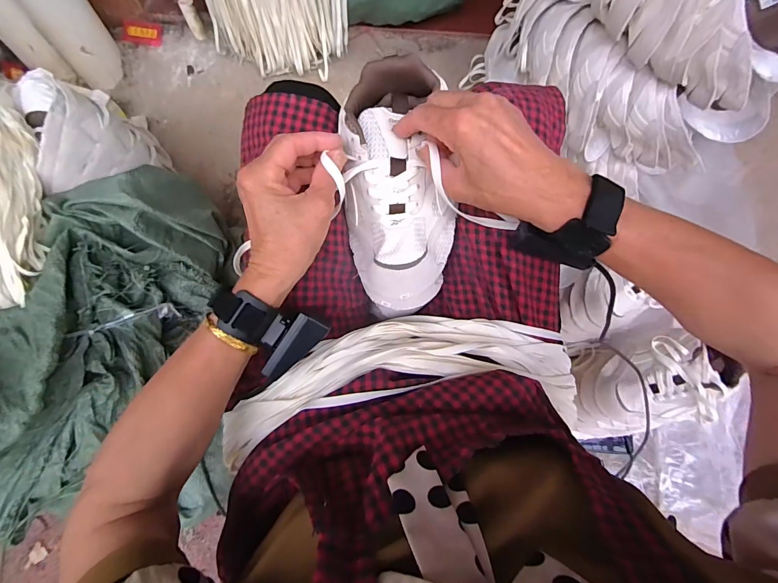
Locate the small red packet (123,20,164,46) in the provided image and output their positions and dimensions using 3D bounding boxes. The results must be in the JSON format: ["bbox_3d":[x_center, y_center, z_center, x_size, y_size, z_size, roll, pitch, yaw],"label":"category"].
[{"bbox_3d":[-0.573,-0.602,0.890,0.092,0.008,0.050,9,91,2],"label":"small red packet"}]

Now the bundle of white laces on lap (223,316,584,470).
[{"bbox_3d":[0.023,0.087,0.380,0.347,0.080,0.121,-5,73,-3],"label":"bundle of white laces on lap"}]

